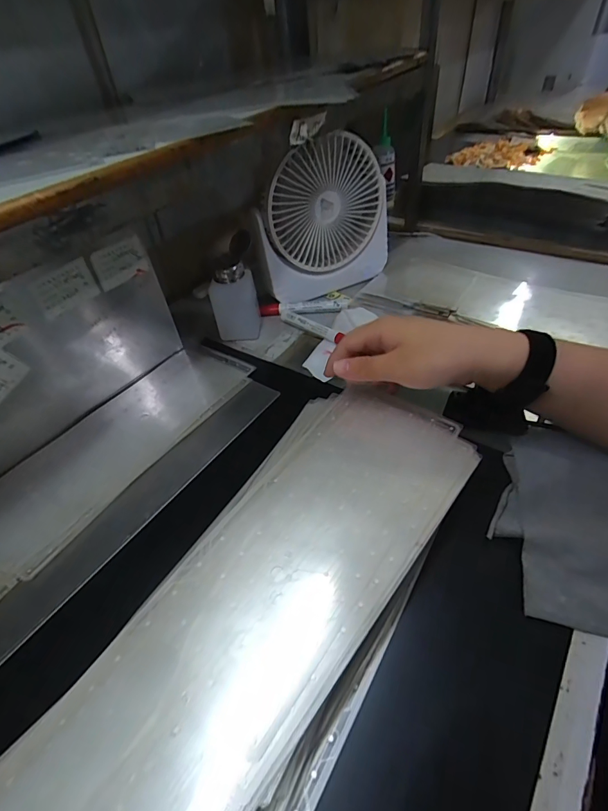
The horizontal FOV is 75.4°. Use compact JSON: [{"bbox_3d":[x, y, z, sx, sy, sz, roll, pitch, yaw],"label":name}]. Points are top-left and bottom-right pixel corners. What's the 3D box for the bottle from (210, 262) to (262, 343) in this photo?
[{"bbox_3d":[-0.089,-0.134,0.510,0.059,0.093,0.038,-13,45,-6],"label":"bottle"}]

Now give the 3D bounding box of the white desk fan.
[{"bbox_3d":[0.026,-0.249,0.536,0.190,0.187,0.056,-27,48,-18],"label":"white desk fan"}]

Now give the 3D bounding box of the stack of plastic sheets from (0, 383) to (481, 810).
[{"bbox_3d":[-0.030,0.146,0.263,0.153,0.041,0.436,23,53,27],"label":"stack of plastic sheets"}]

